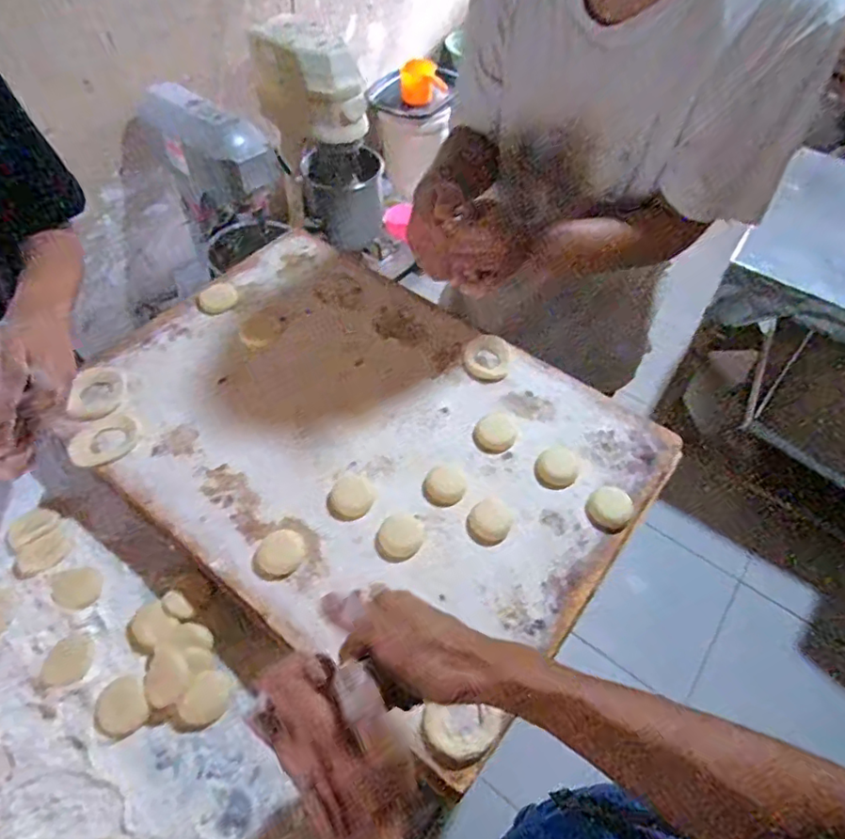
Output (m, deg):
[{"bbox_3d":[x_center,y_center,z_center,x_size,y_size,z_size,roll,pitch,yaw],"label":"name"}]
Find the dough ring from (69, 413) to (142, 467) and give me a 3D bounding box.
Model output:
[{"bbox_3d":[-0.331,0.020,0.607,0.070,0.008,0.061,-20,57,-15],"label":"dough ring"}]

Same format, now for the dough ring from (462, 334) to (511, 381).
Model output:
[{"bbox_3d":[0.076,-0.075,0.689,0.055,0.008,0.069,11,54,7],"label":"dough ring"}]

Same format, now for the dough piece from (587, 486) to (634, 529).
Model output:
[{"bbox_3d":[0.185,0.085,0.570,0.041,0.012,0.047,29,58,19],"label":"dough piece"}]

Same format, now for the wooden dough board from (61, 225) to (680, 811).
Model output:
[{"bbox_3d":[-0.068,0.003,0.637,0.583,0.018,0.415,31,58,21],"label":"wooden dough board"}]

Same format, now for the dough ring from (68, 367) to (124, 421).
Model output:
[{"bbox_3d":[-0.364,-0.028,0.651,0.060,0.011,0.076,-9,54,-8],"label":"dough ring"}]

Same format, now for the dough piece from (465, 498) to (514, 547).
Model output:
[{"bbox_3d":[0.066,0.100,0.566,0.048,0.011,0.041,-24,58,-17],"label":"dough piece"}]

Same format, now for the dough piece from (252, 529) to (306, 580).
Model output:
[{"bbox_3d":[-0.133,0.125,0.539,0.041,0.006,0.049,32,59,20],"label":"dough piece"}]

